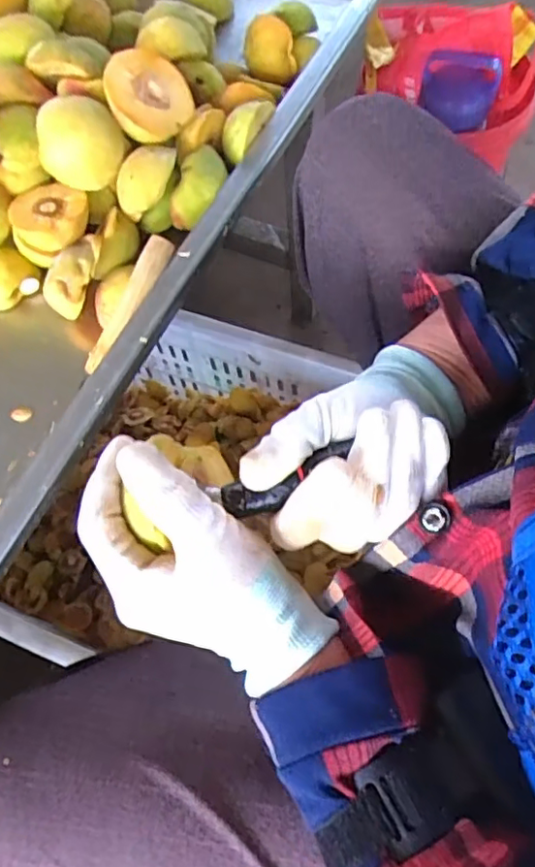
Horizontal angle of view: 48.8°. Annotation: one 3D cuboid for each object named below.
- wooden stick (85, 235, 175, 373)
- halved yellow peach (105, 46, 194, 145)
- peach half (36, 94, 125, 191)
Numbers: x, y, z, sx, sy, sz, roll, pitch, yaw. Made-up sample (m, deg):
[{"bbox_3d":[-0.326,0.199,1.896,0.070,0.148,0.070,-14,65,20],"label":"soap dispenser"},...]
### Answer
[{"bbox_3d":[-0.104,-0.095,0.441,0.018,0.012,0.111,29,87,16],"label":"wooden stick"},{"bbox_3d":[-0.097,-0.264,0.469,0.066,0.030,0.066,41,72,-17],"label":"halved yellow peach"},{"bbox_3d":[-0.142,-0.224,0.453,0.060,0.050,0.054,0,64,3],"label":"peach half"}]

